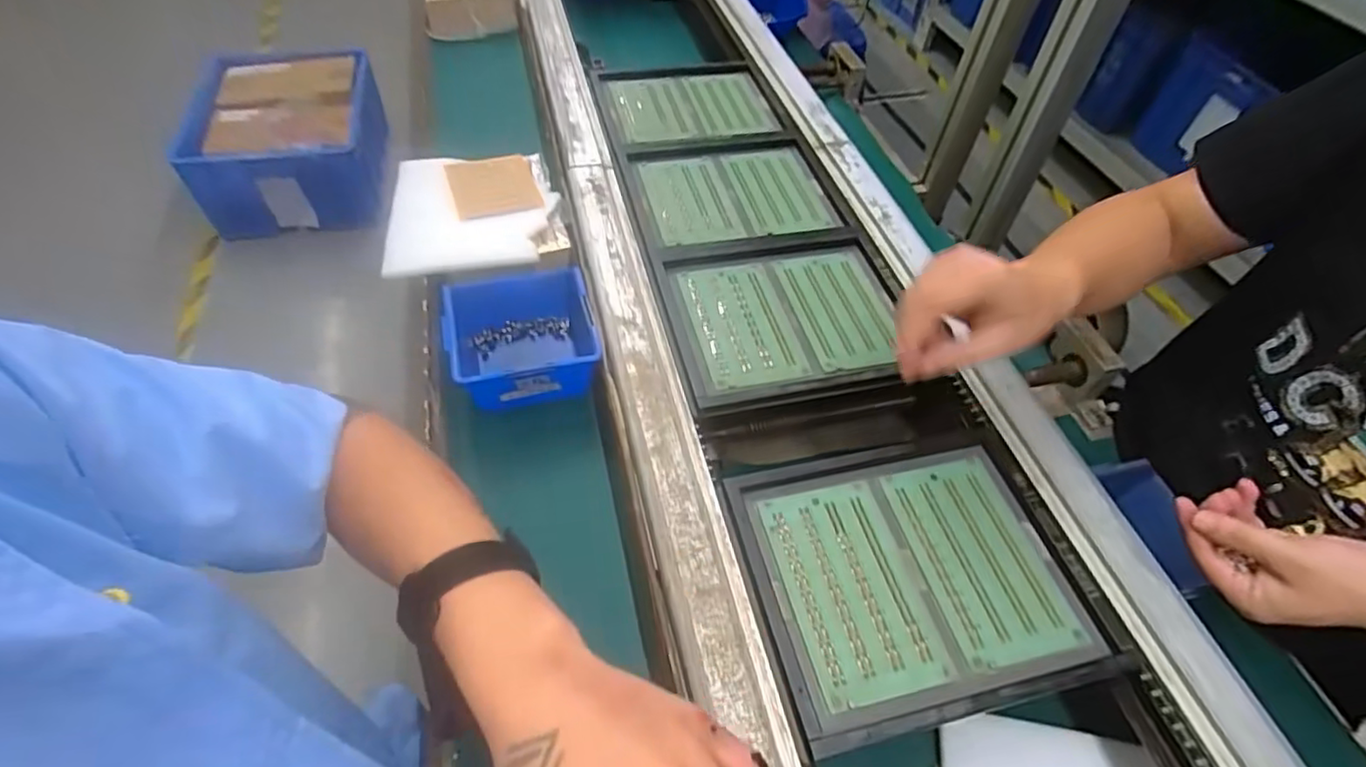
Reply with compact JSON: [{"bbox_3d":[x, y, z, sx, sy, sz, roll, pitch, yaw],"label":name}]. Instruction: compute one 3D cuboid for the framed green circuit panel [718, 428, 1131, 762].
[{"bbox_3d":[0.153,0.125,0.428,0.210,0.012,0.181,-9,53,-12],"label":"framed green circuit panel"}]

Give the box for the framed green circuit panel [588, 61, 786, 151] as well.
[{"bbox_3d":[0.006,-0.343,0.788,0.208,0.033,0.196,-12,53,-14],"label":"framed green circuit panel"}]

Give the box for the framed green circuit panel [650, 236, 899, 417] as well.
[{"bbox_3d":[0.091,-0.061,0.567,0.208,0.012,0.173,-9,53,-12],"label":"framed green circuit panel"}]

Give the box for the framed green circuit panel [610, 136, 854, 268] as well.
[{"bbox_3d":[0.055,-0.200,0.669,0.217,0.009,0.176,-9,53,-12],"label":"framed green circuit panel"}]

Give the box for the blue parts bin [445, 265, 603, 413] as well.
[{"bbox_3d":[-0.142,-0.037,0.570,0.121,0.068,0.127,-10,54,-11],"label":"blue parts bin"}]

